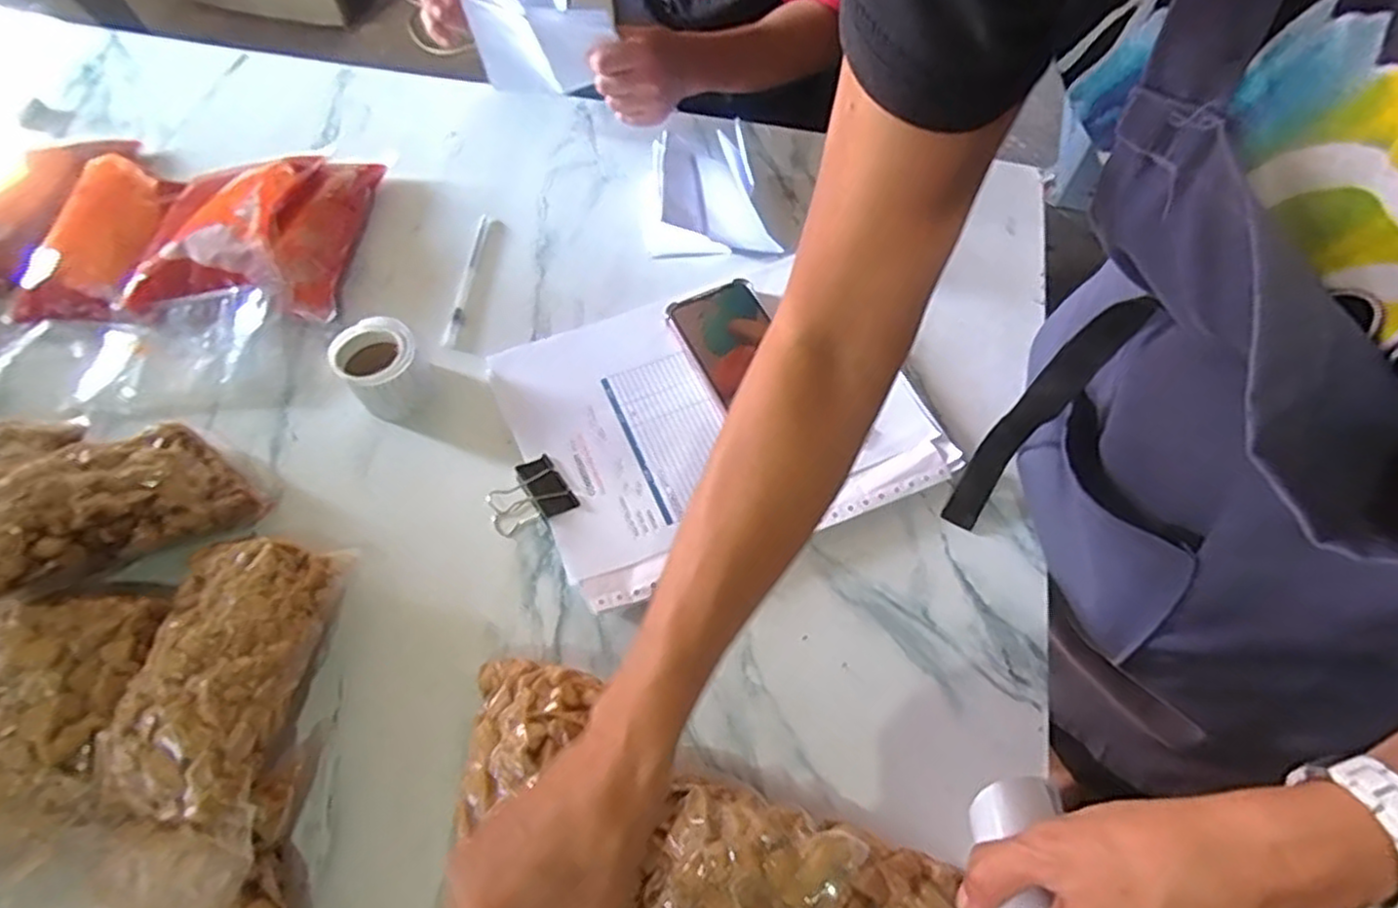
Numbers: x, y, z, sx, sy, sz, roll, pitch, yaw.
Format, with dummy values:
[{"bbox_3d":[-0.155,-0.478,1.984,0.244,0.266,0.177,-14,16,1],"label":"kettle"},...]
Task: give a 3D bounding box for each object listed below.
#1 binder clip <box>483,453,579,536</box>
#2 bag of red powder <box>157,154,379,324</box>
[{"bbox_3d":[-0.125,0.032,0.519,0.057,0.029,0.052,-32,66,-16],"label":"binder clip"},{"bbox_3d":[-0.377,-0.204,0.627,0.156,0.057,0.187,4,61,2],"label":"bag of red powder"}]

